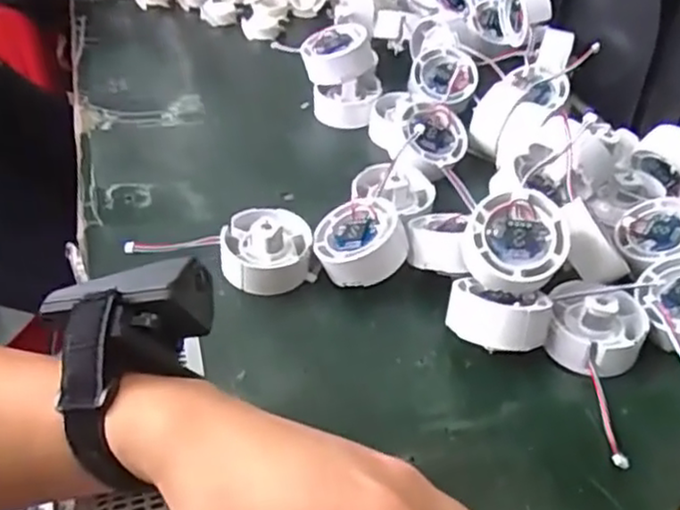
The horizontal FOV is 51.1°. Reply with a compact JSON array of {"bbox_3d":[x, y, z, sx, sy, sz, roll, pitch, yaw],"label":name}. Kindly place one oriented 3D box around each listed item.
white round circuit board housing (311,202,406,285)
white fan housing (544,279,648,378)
[{"bbox_3d":[0.012,-0.009,0.433,0.052,0.023,0.054,-16,42,15],"label":"white round circuit board housing"},{"bbox_3d":[0.143,0.038,0.397,0.050,0.032,0.052,2,42,-1],"label":"white fan housing"}]

